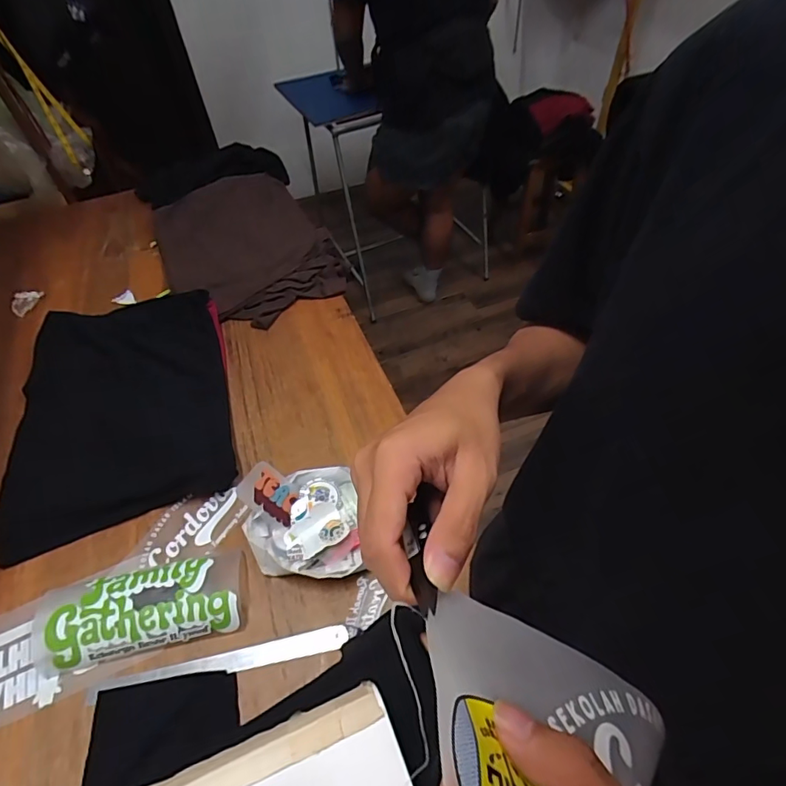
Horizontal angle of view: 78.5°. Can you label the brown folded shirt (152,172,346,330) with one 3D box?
[{"bbox_3d":[-0.359,-0.368,1.159,0.365,0.064,0.541,-22,53,-14],"label":"brown folded shirt"}]

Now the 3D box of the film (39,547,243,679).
[{"bbox_3d":[-0.348,0.290,0.654,0.284,0.042,0.117,-11,51,-6],"label":"film"}]

